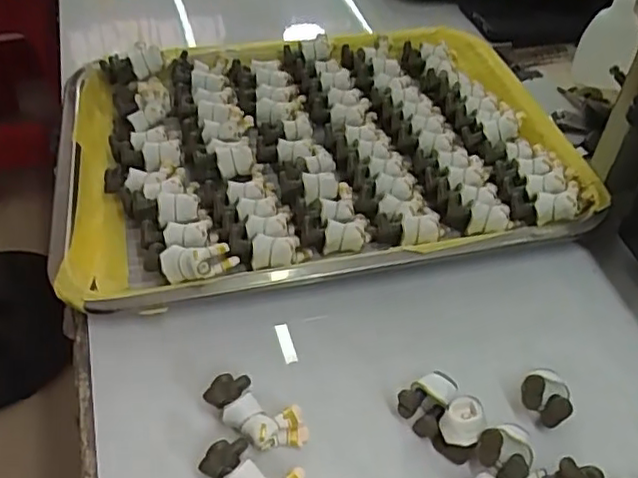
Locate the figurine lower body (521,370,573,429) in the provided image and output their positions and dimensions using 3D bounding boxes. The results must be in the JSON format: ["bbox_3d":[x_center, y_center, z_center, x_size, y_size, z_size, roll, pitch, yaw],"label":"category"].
[{"bbox_3d":[0.117,0.082,0.320,0.022,0.029,0.025,-31,53,-27],"label":"figurine lower body"}]

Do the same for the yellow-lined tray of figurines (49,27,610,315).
[{"bbox_3d":[-0.007,-0.067,0.458,0.346,0.039,0.259,-10,47,-10],"label":"yellow-lined tray of figurines"}]

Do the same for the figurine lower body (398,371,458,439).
[{"bbox_3d":[0.056,0.083,0.319,0.022,0.020,0.027,33,54,28],"label":"figurine lower body"}]

